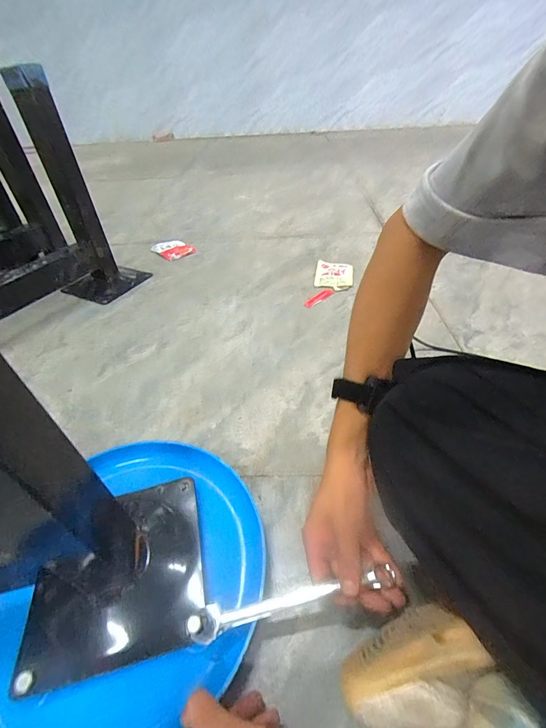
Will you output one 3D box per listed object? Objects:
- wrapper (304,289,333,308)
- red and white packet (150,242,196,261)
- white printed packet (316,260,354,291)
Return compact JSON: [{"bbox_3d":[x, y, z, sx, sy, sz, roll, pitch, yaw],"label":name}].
[{"bbox_3d":[0.103,-0.148,0.763,0.090,0.004,0.026,-33,49,-29],"label":"wrapper"},{"bbox_3d":[-0.287,-0.331,0.991,0.122,0.020,0.087,32,53,33],"label":"red and white packet"},{"bbox_3d":[0.148,-0.216,0.828,0.087,0.007,0.126,5,42,10],"label":"white printed packet"}]

